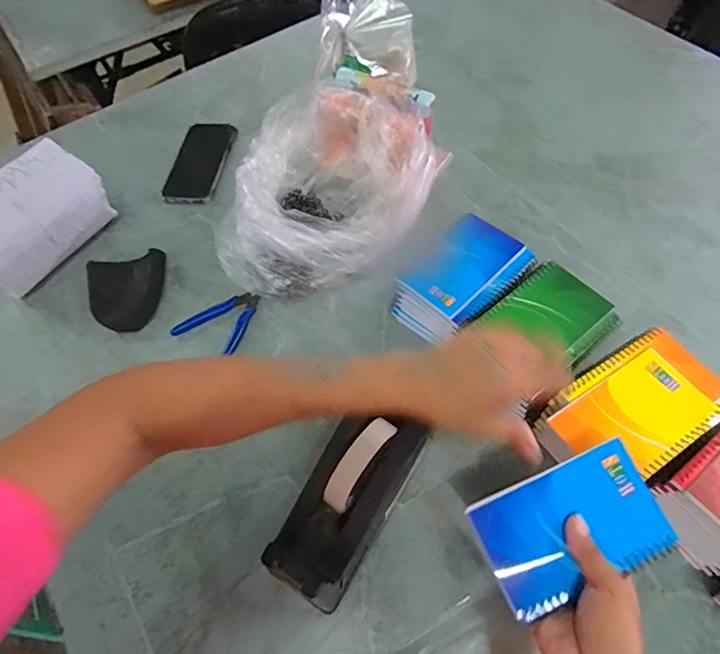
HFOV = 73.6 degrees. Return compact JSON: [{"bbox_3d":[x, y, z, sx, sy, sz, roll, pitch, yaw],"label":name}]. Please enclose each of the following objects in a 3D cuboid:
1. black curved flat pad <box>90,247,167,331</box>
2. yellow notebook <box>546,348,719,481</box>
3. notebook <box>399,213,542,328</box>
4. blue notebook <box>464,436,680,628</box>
[{"bbox_3d":[-0.302,-0.046,0.626,0.099,0.030,0.102,-13,60,-4],"label":"black curved flat pad"},{"bbox_3d":[0.243,0.077,0.419,0.123,0.006,0.080,-30,63,-13],"label":"yellow notebook"},{"bbox_3d":[0.120,-0.064,0.527,0.094,0.013,0.129,37,69,22],"label":"notebook"},{"bbox_3d":[0.155,0.148,0.356,0.129,0.012,0.083,-28,73,2],"label":"blue notebook"}]

